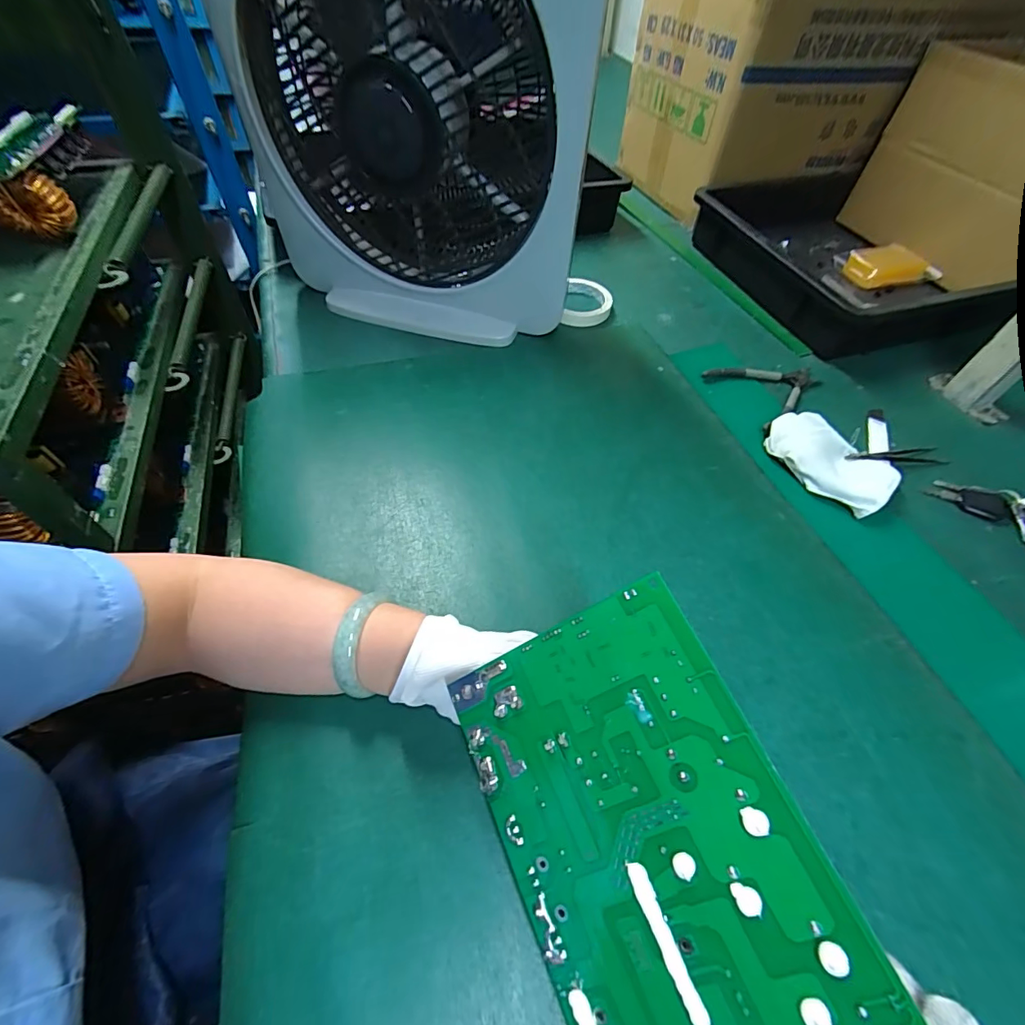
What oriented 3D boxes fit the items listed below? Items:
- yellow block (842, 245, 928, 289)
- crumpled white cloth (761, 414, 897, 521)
[{"bbox_3d":[0.588,-0.390,0.736,0.107,0.033,0.067,-13,56,-13],"label":"yellow block"},{"bbox_3d":[0.337,-0.059,0.492,0.092,0.026,0.127,-32,62,-24],"label":"crumpled white cloth"}]

